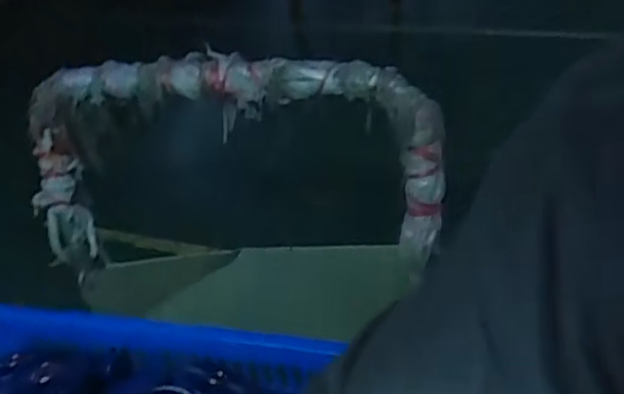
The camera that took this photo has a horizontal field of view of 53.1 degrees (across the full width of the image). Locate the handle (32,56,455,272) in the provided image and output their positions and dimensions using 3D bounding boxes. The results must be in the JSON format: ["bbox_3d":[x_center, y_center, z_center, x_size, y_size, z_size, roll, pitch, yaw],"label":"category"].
[{"bbox_3d":[-0.107,-0.033,0.758,0.522,0.268,0.087,4,41,16],"label":"handle"}]

